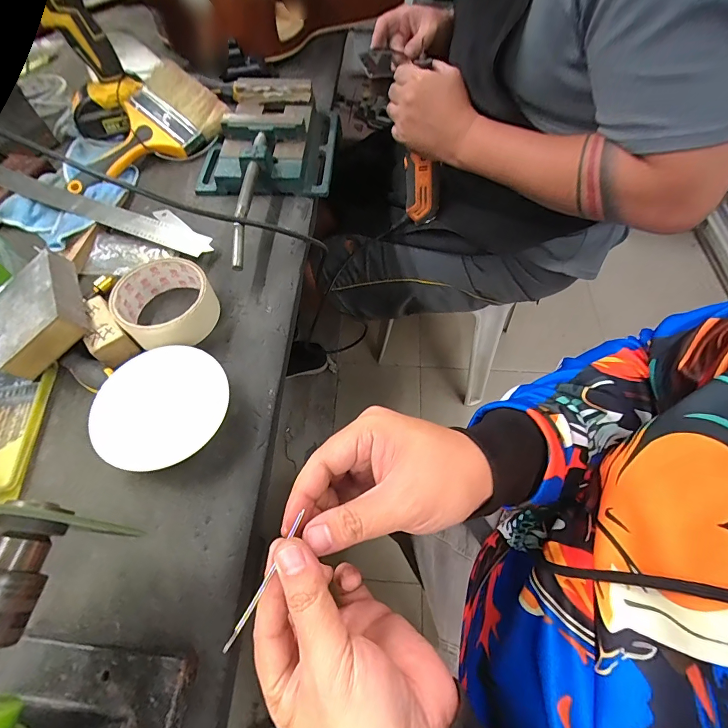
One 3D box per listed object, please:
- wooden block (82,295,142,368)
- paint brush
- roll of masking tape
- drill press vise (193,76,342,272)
[{"bbox_3d":[-0.238,-0.030,0.349,0.031,0.024,0.063,-37,68,-22],"label":"wooden block"},{"bbox_3d":[-0.290,-0.298,0.493,0.120,0.033,0.212,40,79,2],"label":"paint brush"},{"bbox_3d":[-0.182,-0.053,0.361,0.099,0.034,0.085,37,66,19],"label":"roll of masking tape"},{"bbox_3d":[-0.124,-0.237,0.461,0.163,0.054,0.316,3,60,-1],"label":"drill press vise"}]

